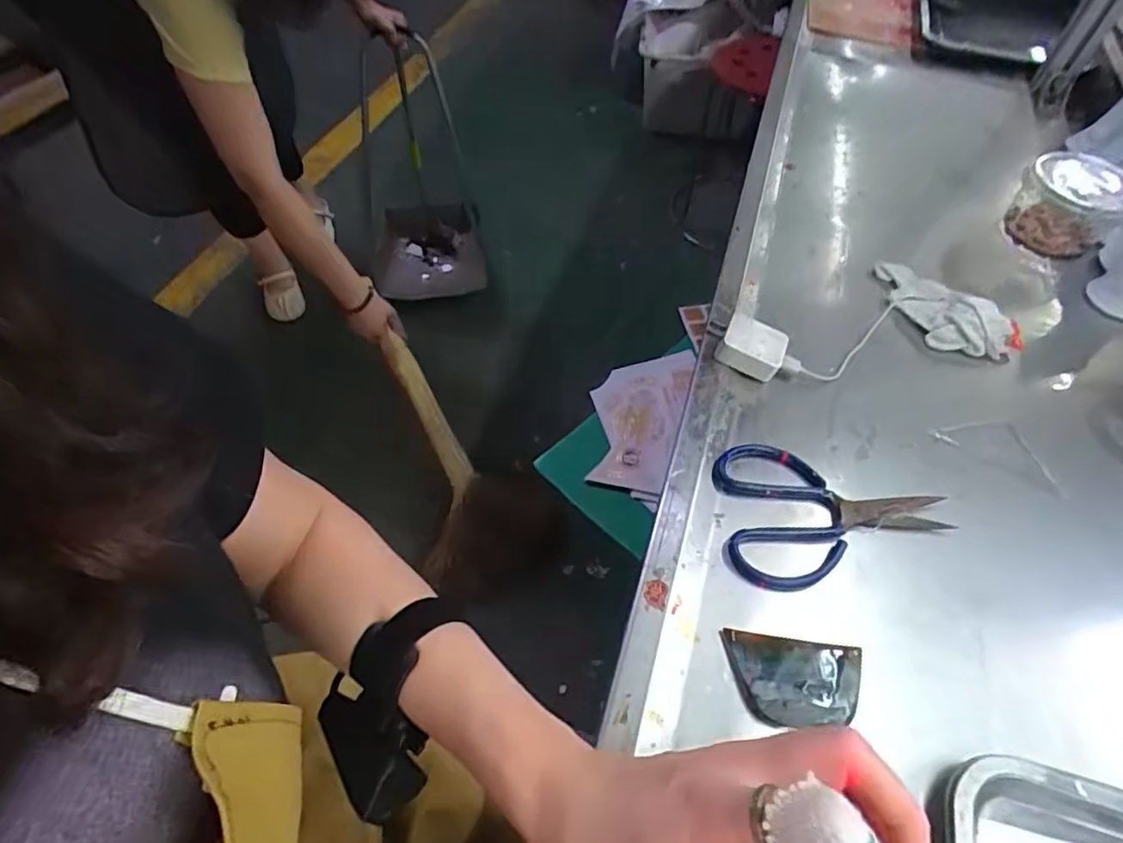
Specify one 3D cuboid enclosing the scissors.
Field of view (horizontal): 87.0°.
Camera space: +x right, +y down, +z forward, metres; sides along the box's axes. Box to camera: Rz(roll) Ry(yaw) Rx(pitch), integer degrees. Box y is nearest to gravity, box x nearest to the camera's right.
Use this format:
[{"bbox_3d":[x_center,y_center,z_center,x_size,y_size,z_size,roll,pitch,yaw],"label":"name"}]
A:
[{"bbox_3d":[0.206,0.066,0.450,0.166,0.008,0.113,-3,54,-3],"label":"scissors"}]

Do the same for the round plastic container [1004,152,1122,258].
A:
[{"bbox_3d":[0.606,-0.262,0.704,0.110,0.073,0.122,34,60,22],"label":"round plastic container"}]

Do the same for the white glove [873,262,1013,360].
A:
[{"bbox_3d":[0.372,-0.113,0.588,0.071,0.024,0.145,-34,61,-23],"label":"white glove"}]

